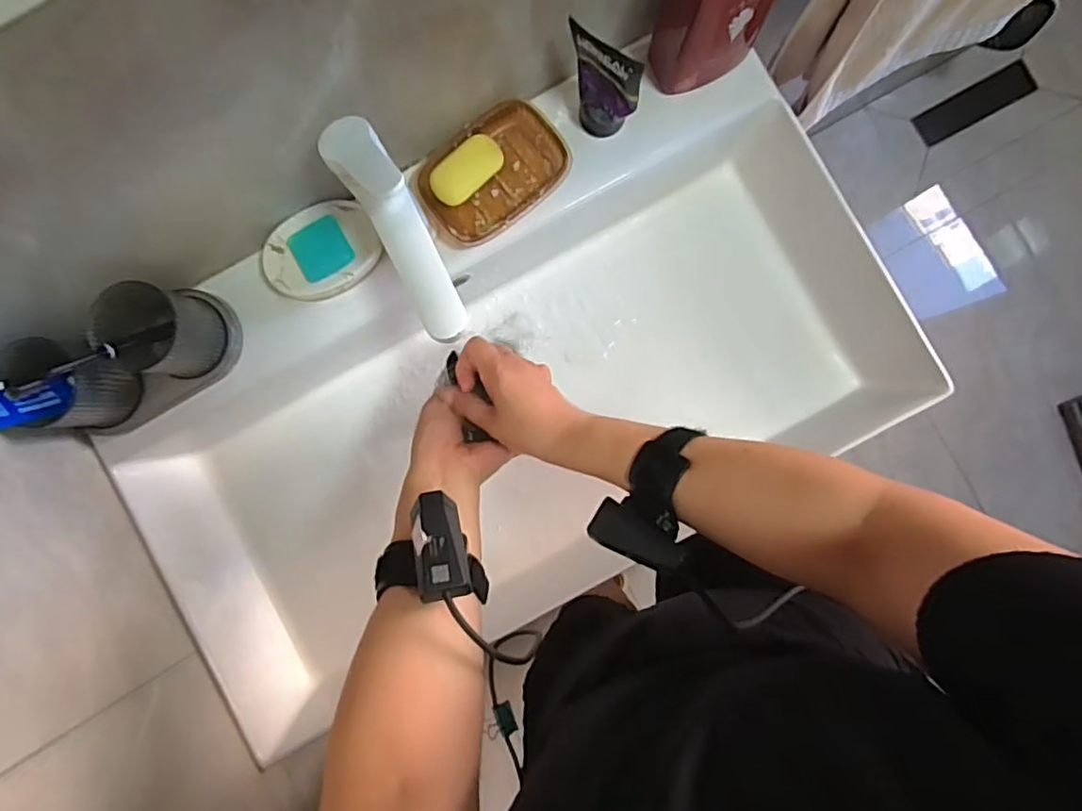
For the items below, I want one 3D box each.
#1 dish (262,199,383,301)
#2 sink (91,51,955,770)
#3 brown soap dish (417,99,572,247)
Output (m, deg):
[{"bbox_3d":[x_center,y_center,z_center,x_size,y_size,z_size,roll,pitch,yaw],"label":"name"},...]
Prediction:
[{"bbox_3d":[-0.218,-0.151,0.598,0.114,0.017,0.082,-24,87,0],"label":"dish"},{"bbox_3d":[-0.037,-0.010,0.668,0.785,0.128,0.413,-26,87,0],"label":"sink"},{"bbox_3d":[-0.046,-0.230,0.602,0.147,0.020,0.101,-37,87,0],"label":"brown soap dish"}]

